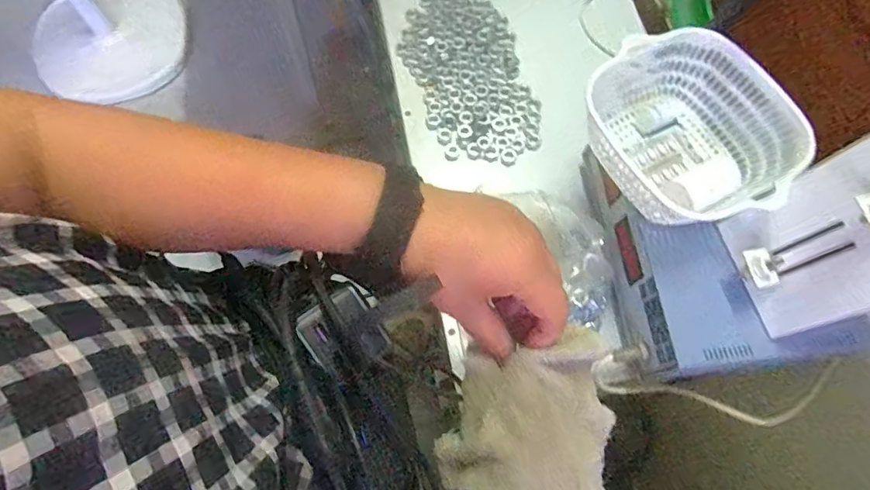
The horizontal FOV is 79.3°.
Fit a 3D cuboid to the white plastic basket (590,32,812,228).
[{"bbox_3d":[0.227,-0.099,0.473,0.152,0.077,0.171,-33,73,-14],"label":"white plastic basket"}]

